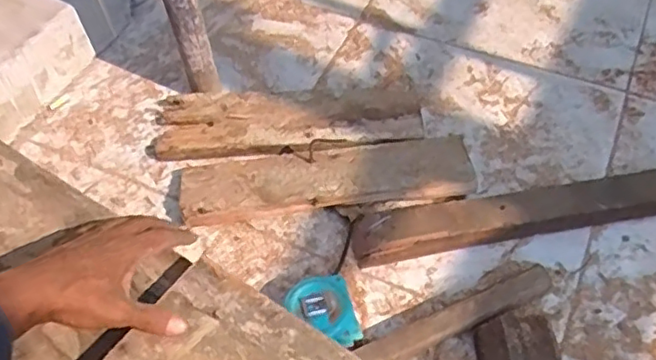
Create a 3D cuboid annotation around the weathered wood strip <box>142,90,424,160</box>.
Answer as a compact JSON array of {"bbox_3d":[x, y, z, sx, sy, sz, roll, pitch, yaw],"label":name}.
[{"bbox_3d":[-0.052,-0.077,0.813,0.343,0.022,0.105,-2,54,0],"label":"weathered wood strip"}]

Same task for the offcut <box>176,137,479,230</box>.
[{"bbox_3d":[0.000,-0.002,0.748,0.343,0.035,0.092,-6,54,-3],"label":"offcut"}]

